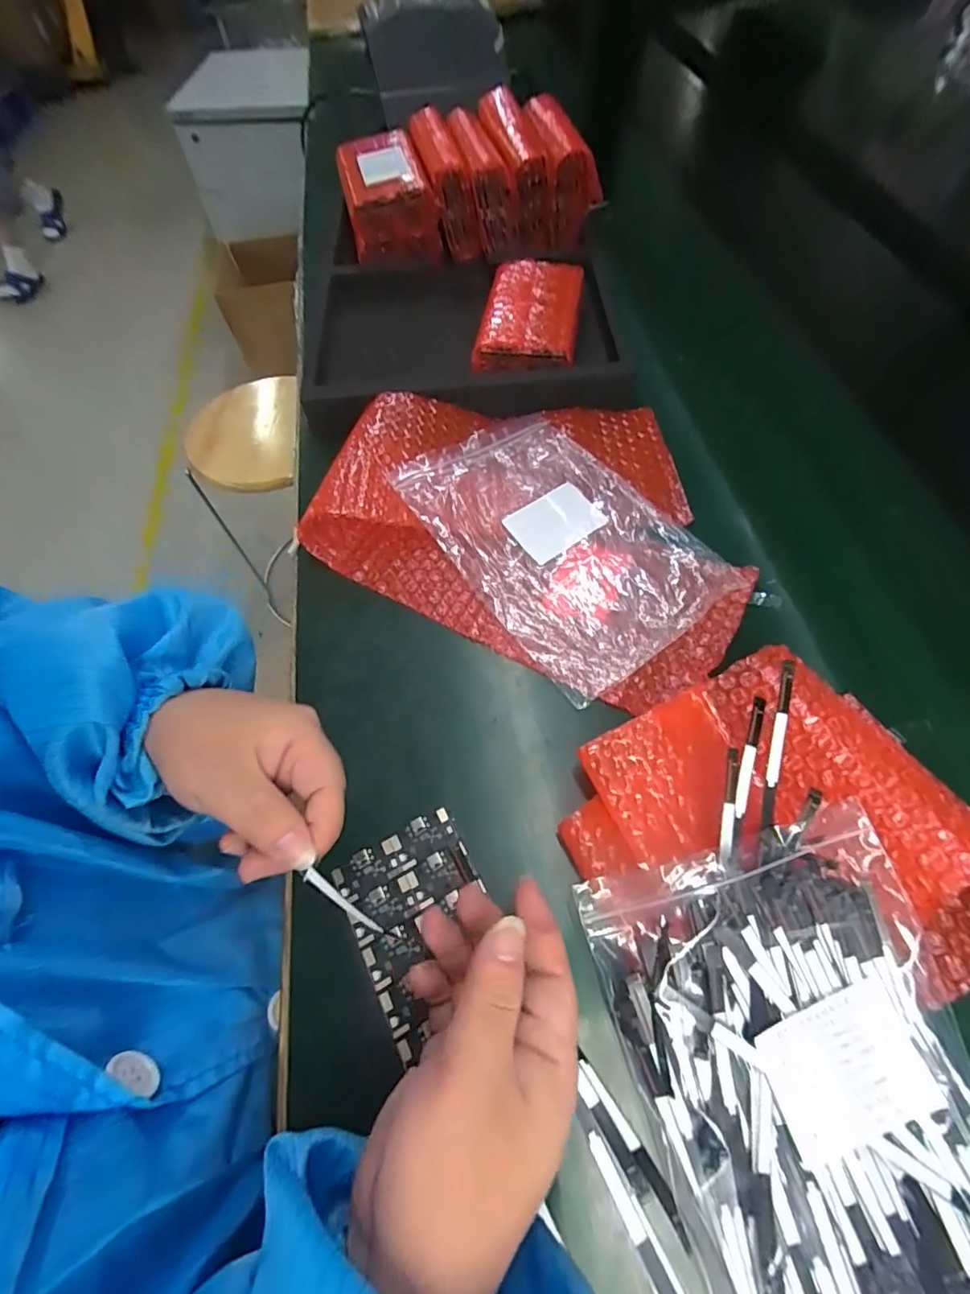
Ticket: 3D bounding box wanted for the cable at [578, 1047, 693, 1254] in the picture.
[{"bbox_3d":[0.066,0.221,0.229,0.006,0.005,0.073,-31,64,-14],"label":"cable"}]

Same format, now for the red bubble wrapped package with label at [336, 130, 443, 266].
[{"bbox_3d":[-0.112,-0.511,0.587,0.095,0.070,0.148,-12,61,-4],"label":"red bubble wrapped package with label"}]

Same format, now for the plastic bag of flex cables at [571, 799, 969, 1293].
[{"bbox_3d":[0.149,0.204,0.219,0.146,0.053,0.226,-15,61,-5],"label":"plastic bag of flex cables"}]

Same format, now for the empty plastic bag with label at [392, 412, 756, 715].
[{"bbox_3d":[0.052,-0.087,0.396,0.153,0.028,0.236,-34,64,-15],"label":"empty plastic bag with label"}]

